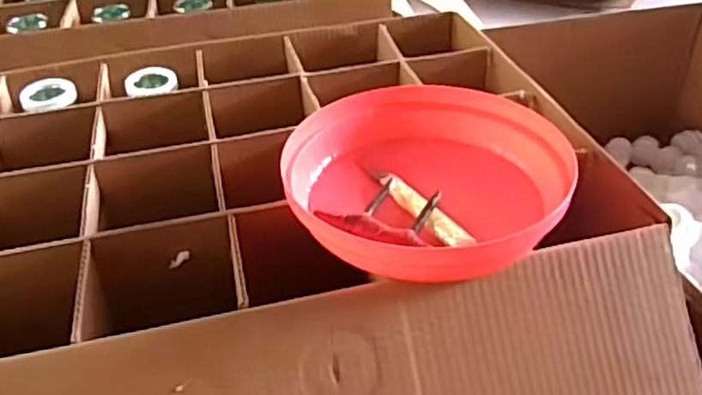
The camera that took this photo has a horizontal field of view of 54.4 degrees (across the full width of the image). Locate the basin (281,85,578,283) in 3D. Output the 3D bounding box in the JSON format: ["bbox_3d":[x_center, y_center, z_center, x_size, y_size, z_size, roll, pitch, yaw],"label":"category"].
[{"bbox_3d":[0.057,-0.013,0.585,0.213,0.069,0.211,-2,38,1],"label":"basin"}]

